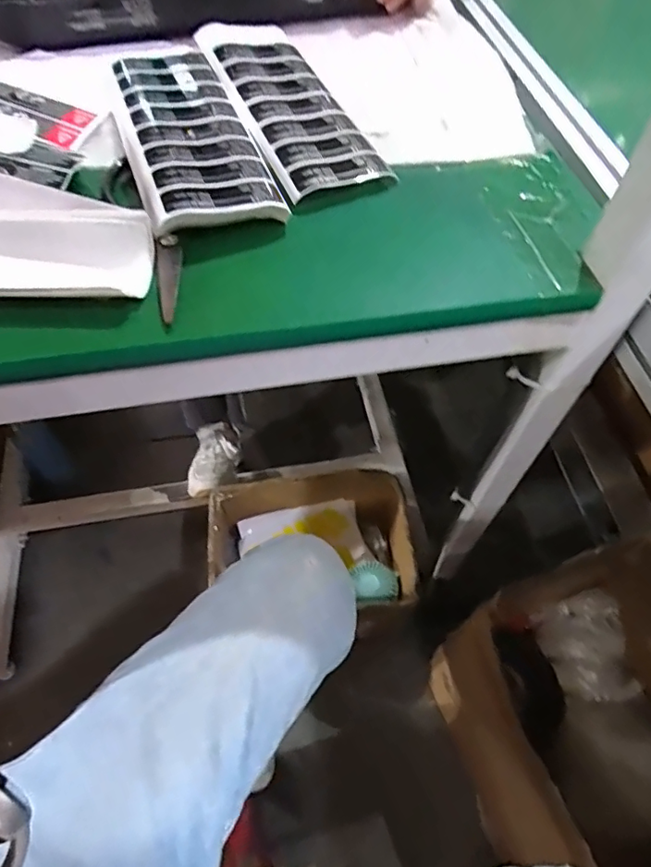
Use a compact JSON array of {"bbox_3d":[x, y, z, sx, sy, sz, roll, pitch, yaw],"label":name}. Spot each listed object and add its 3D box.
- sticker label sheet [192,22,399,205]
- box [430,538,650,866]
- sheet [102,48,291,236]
[{"bbox_3d":[-0.030,-0.277,0.451,0.088,0.014,0.212,-21,69,-20],"label":"sticker label sheet"},{"bbox_3d":[0.391,0.438,0.776,0.302,0.392,0.413,-22,59,-15],"label":"box"},{"bbox_3d":[-0.115,-0.247,0.432,0.098,0.027,0.243,-18,58,-13],"label":"sheet"}]

